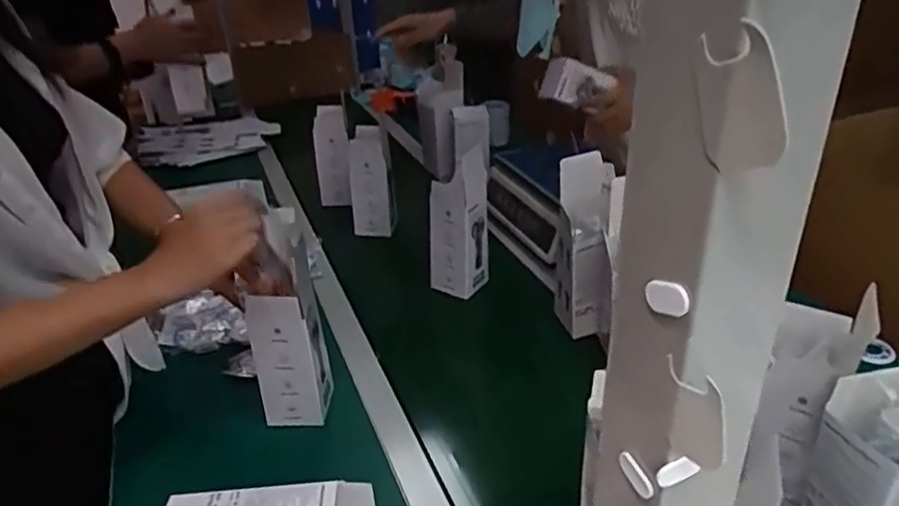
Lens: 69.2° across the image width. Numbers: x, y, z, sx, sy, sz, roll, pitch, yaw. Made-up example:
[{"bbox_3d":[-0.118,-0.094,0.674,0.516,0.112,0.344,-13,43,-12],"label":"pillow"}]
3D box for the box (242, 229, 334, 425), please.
[{"bbox_3d":[-0.193,0.114,0.783,0.077,0.200,0.079,-4,31,-1],"label":"box"}]

